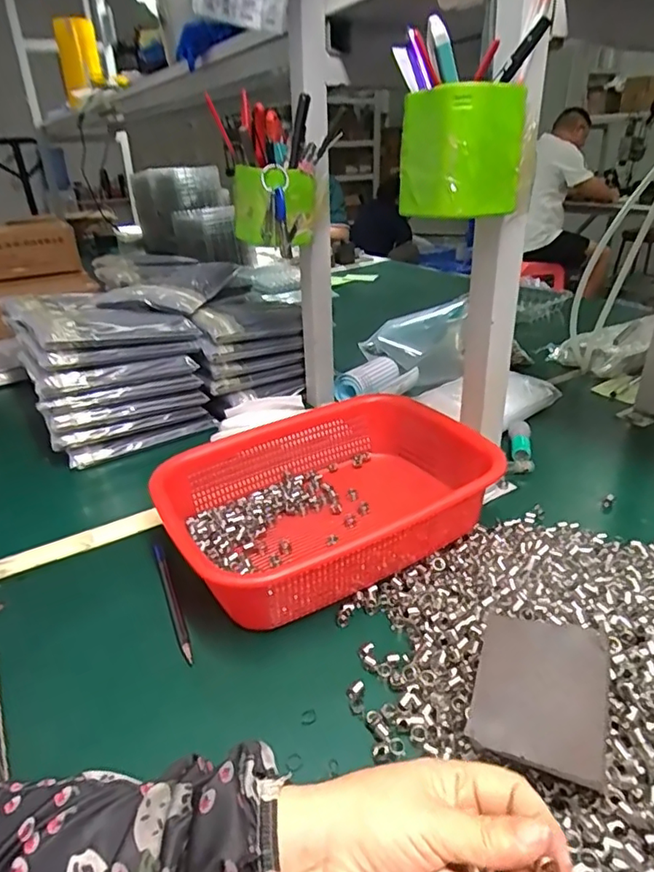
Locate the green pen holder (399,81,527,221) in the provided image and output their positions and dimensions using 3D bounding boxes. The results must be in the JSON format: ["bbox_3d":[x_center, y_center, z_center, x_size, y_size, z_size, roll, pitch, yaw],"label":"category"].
[{"bbox_3d":[0.096,-0.204,0.401,0.071,0.078,0.062,-15,31,-24],"label":"green pen holder"}]

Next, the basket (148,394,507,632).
[{"bbox_3d":[0.004,0.056,0.505,0.271,0.078,0.210,-19,32,-28],"label":"basket"}]

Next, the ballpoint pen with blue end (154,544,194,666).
[{"bbox_3d":[-0.125,0.129,0.445,0.008,0.007,0.133,-14,30,-21],"label":"ballpoint pen with blue end"}]

